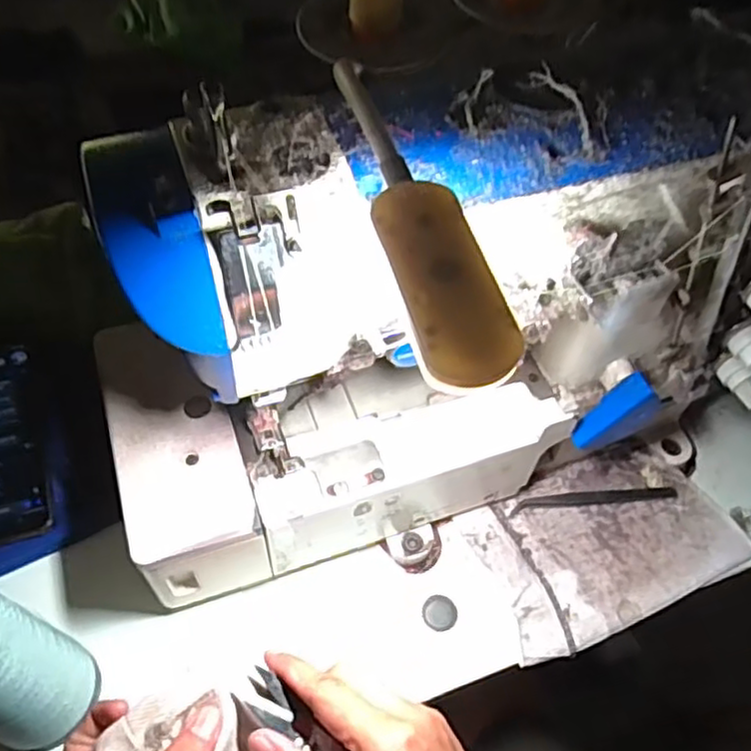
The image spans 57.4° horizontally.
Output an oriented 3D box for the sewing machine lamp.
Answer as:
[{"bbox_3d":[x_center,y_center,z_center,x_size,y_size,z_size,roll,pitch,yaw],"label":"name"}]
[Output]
[{"bbox_3d":[0.015,-0.059,0.242,0.032,0.021,0.142,-11,57,-11],"label":"sewing machine lamp"}]

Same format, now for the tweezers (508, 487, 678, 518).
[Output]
[{"bbox_3d":[0.175,0.098,0.546,0.138,0.005,0.013,-4,56,-6],"label":"tweezers"}]

